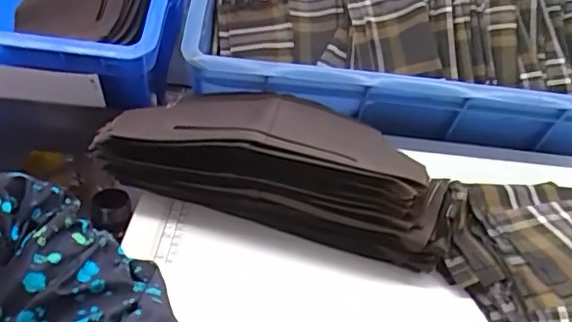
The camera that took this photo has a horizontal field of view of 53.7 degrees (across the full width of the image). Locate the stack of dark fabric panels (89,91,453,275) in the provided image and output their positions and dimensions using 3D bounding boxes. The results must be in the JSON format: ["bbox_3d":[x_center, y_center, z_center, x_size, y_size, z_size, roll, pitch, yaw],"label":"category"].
[{"bbox_3d":[-0.006,-0.010,0.529,0.300,0.071,0.179,12,32,7],"label":"stack of dark fabric panels"}]

